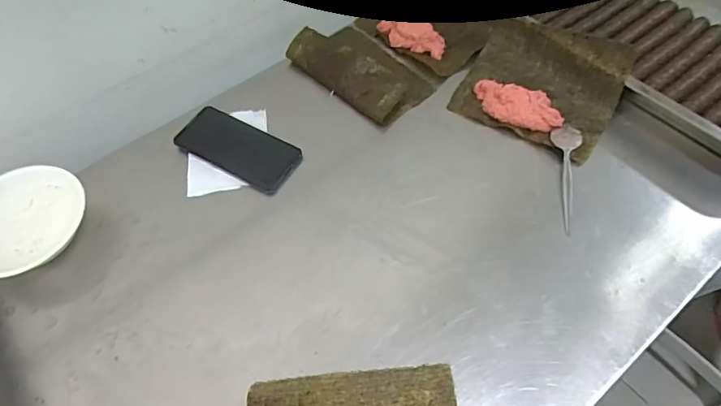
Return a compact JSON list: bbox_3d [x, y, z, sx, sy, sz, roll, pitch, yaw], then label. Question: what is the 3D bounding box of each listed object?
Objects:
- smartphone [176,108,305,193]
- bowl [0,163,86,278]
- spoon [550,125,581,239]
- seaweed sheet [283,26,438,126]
[{"bbox_3d":[-0.162,-0.075,0.628,0.163,0.014,0.077,26,62,17],"label":"smartphone"},{"bbox_3d":[-0.390,0.027,0.555,0.141,0.057,0.130,-1,58,2],"label":"bowl"},{"bbox_3d":[0.257,-0.035,0.587,0.035,0.013,0.156,8,58,7],"label":"spoon"},{"bbox_3d":[0.002,-0.204,0.685,0.119,0.041,0.197,-39,64,-20],"label":"seaweed sheet"}]

